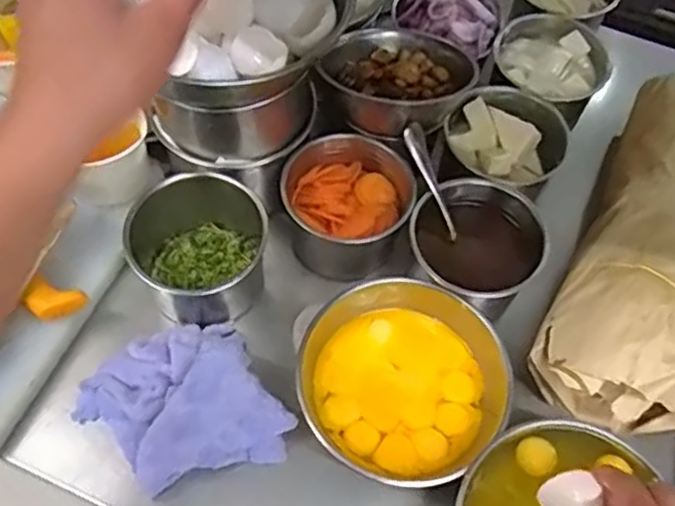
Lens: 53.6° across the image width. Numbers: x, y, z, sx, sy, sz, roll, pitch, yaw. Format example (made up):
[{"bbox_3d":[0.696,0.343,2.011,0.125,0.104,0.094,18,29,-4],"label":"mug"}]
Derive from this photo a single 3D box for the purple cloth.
[{"bbox_3d":[-0.129,0.123,0.547,0.140,0.062,0.141,-27,66,-18],"label":"purple cloth"}]

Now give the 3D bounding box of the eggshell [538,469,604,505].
[{"bbox_3d":[0.159,0.167,0.453,0.035,0.026,0.034,2,61,-3],"label":"eggshell"}]

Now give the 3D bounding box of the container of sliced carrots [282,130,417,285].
[{"bbox_3d":[0.011,-0.047,0.643,0.117,0.087,0.120,2,61,-3],"label":"container of sliced carrots"}]

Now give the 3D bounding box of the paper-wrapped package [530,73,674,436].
[{"bbox_3d":[0.317,-0.016,0.634,0.148,0.096,0.388,27,62,11],"label":"paper-wrapped package"}]

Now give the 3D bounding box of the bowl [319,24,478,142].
[{"bbox_3d":[0.057,-0.168,0.653,0.139,0.064,0.116,0,61,-4],"label":"bowl"}]

